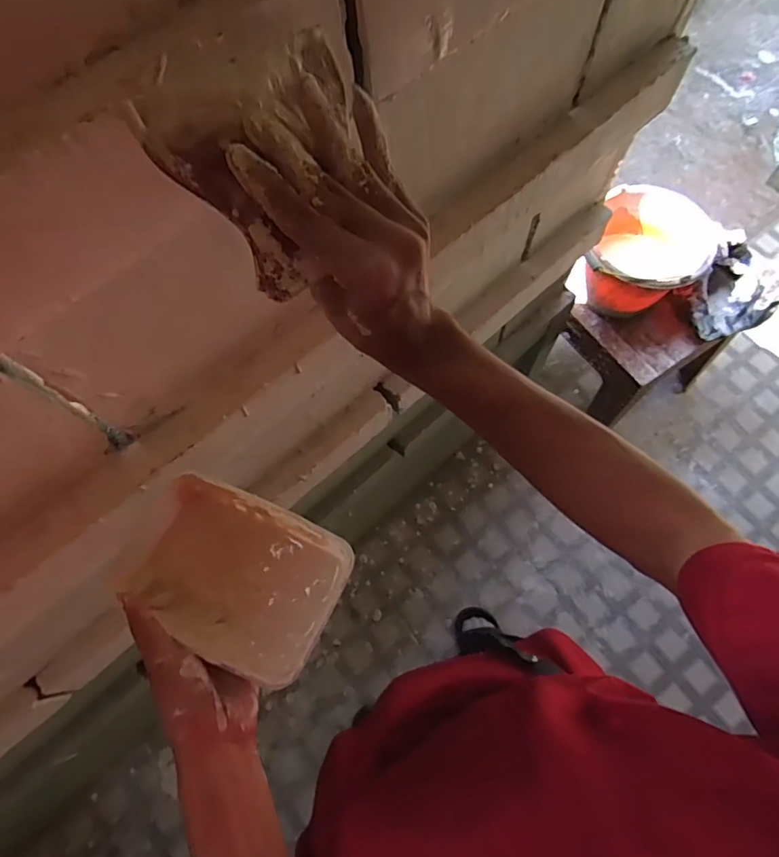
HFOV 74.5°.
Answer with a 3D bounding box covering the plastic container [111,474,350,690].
[{"bbox_3d":[-0.121,0.115,0.403,0.164,0.045,0.116,23,73,11],"label":"plastic container"}]

